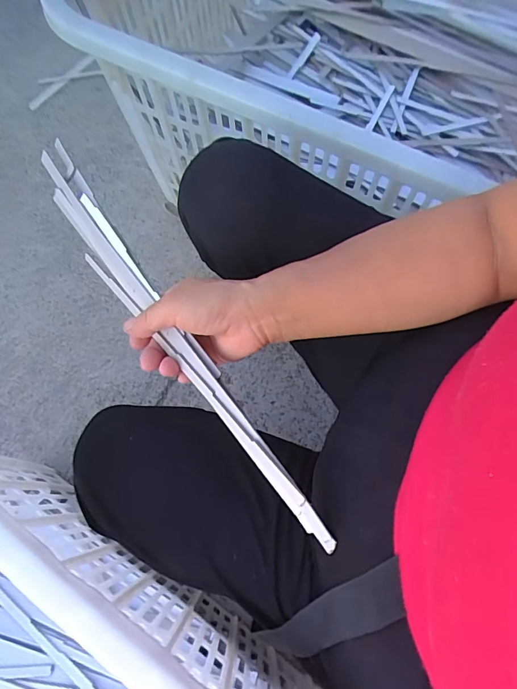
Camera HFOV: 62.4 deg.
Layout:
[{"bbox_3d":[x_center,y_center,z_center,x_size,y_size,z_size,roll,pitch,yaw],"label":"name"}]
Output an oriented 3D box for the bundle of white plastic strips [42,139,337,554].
[{"bbox_3d":[-0.087,-0.026,0.365,0.037,0.027,0.444,-36,71,-9],"label":"bundle of white plastic strips"}]

